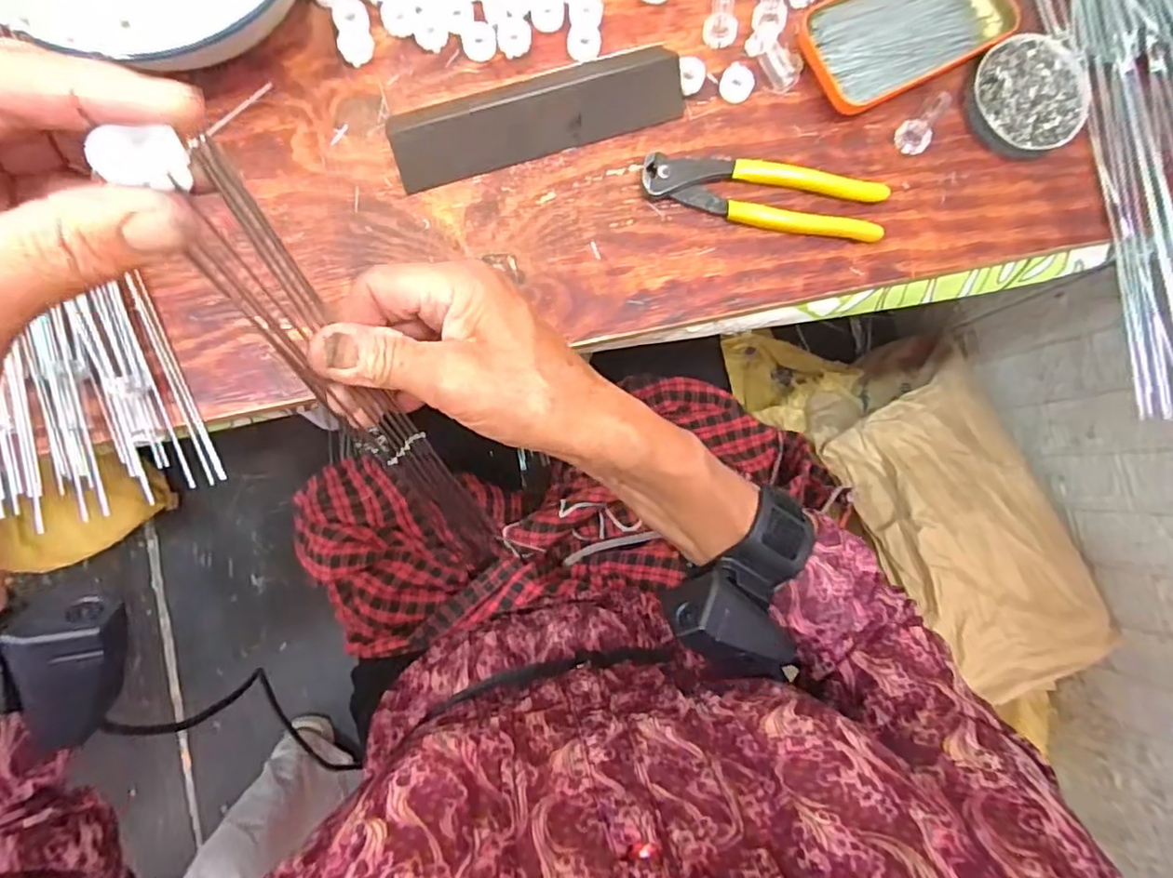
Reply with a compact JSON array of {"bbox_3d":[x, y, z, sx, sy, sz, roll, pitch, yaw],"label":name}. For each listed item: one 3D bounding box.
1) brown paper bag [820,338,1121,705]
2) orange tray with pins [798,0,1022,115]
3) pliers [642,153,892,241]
[{"bbox_3d":[0.526,0.119,0.848,0.258,0.097,0.433,-22,87,-6],"label":"brown paper bag"},{"bbox_3d":[0.219,-0.284,0.427,0.141,0.014,0.080,-26,91,-3],"label":"orange tray with pins"},{"bbox_3d":[0.120,-0.166,0.419,0.163,0.013,0.040,10,89,-3],"label":"pliers"}]

